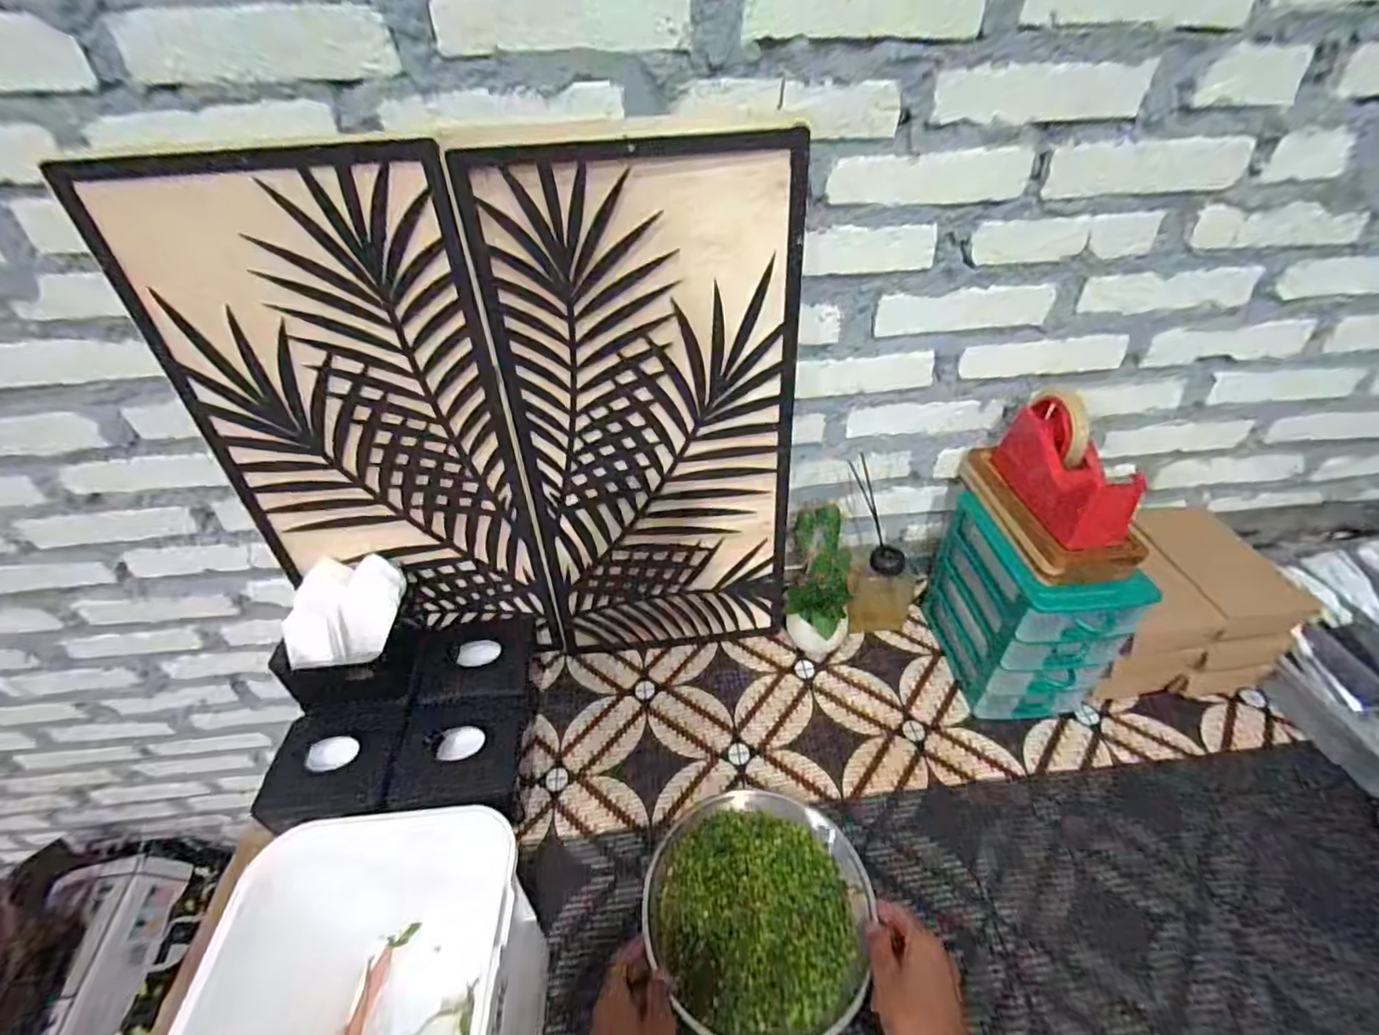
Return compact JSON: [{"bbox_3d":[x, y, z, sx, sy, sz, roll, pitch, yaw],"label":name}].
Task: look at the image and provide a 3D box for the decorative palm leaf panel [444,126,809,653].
[{"bbox_3d":[-0.034,-0.072,0.646,0.294,0.578,0.013,-5,35,-3],"label":"decorative palm leaf panel"}]

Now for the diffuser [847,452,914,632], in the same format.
[{"bbox_3d":[0.251,0.049,0.771,0.102,0.232,0.065,12,43,16],"label":"diffuser"}]

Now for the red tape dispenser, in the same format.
[{"bbox_3d":[0.388,-0.065,0.613,0.062,0.095,0.189,-6,41,-3],"label":"red tape dispenser"}]

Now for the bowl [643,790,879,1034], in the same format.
[{"bbox_3d":[0.060,0.352,0.536,0.199,0.051,0.201,-2,41,1],"label":"bowl"}]

